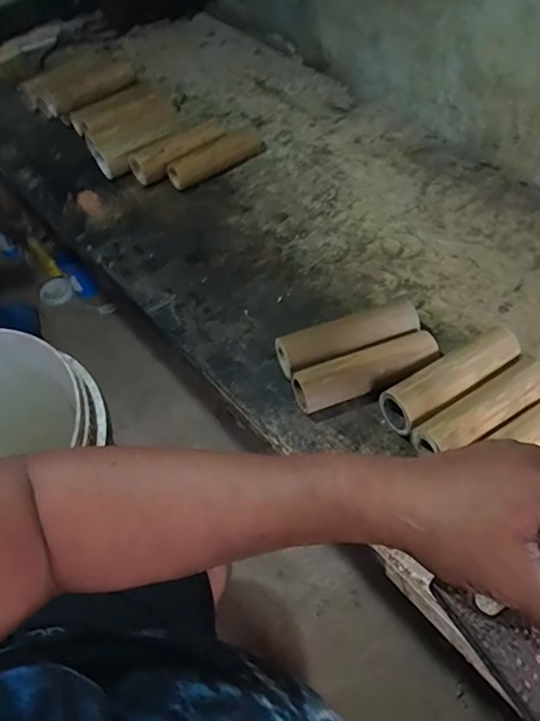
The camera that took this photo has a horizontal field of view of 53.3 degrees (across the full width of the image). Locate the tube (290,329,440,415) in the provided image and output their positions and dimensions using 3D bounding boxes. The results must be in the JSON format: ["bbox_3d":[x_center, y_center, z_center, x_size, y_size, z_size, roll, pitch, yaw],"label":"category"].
[{"bbox_3d":[0.119,0.016,0.663,0.184,0.052,0.048,-19,53,-10],"label":"tube"}]

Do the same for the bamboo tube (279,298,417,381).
[{"bbox_3d":[0.099,-0.024,0.690,0.181,0.058,0.060,-19,53,-10],"label":"bamboo tube"}]

